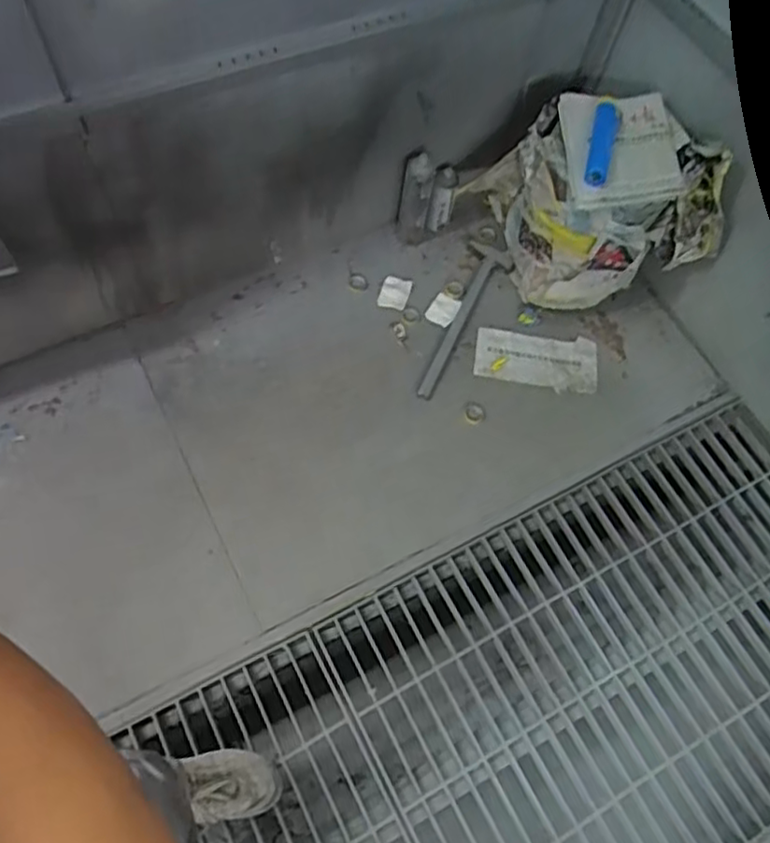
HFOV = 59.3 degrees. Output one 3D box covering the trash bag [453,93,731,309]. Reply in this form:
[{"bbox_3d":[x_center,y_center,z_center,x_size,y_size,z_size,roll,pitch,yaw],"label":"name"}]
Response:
[{"bbox_3d":[0.460,-0.501,1.561,0.311,0.388,0.502,-35,73,-19],"label":"trash bag"}]

